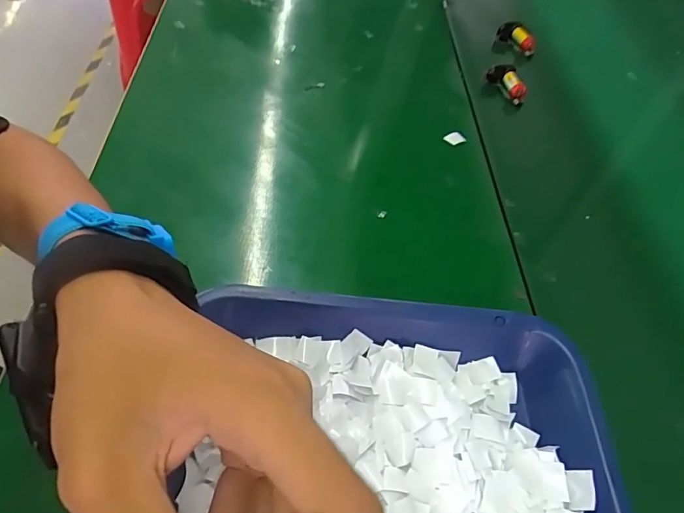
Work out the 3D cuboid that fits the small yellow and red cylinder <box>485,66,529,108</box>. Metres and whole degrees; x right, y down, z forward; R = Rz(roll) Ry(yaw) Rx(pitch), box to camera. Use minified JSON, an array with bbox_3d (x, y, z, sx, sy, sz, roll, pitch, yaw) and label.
[{"bbox_3d":[0.187,-0.191,0.521,0.028,0.019,0.058,-16,54,-15],"label":"small yellow and red cylinder"}]

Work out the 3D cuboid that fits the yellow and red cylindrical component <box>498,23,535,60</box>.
[{"bbox_3d":[0.219,-0.270,0.584,0.016,0.028,0.053,-36,63,-25],"label":"yellow and red cylindrical component"}]

